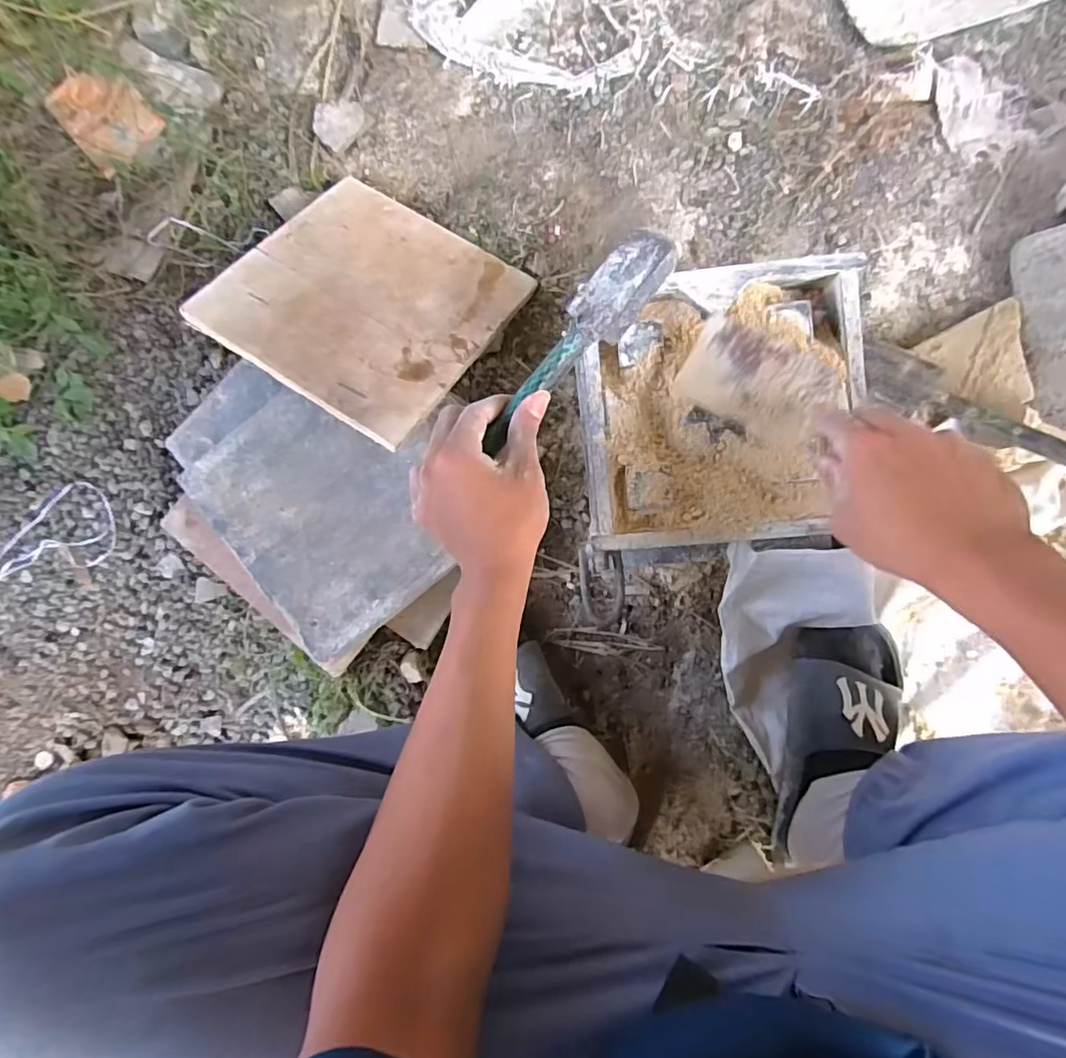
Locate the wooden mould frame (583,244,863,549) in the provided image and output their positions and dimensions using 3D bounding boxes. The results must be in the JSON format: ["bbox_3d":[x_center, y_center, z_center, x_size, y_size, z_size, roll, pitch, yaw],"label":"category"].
[{"bbox_3d":[0.159,-0.102,0.491,0.227,0.042,0.226,-3,88,6],"label":"wooden mould frame"}]

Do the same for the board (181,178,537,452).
[{"bbox_3d":[-0.160,-0.227,0.569,0.235,0.010,0.244,31,66,2],"label":"board"}]

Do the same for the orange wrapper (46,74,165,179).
[{"bbox_3d":[-0.464,-0.448,0.625,0.085,0.020,0.114,-41,84,3],"label":"orange wrapper"}]

